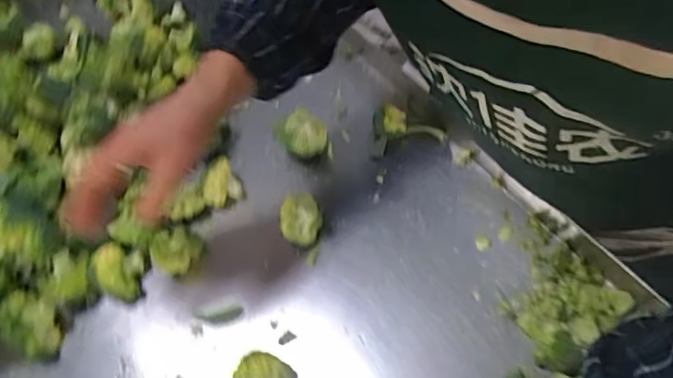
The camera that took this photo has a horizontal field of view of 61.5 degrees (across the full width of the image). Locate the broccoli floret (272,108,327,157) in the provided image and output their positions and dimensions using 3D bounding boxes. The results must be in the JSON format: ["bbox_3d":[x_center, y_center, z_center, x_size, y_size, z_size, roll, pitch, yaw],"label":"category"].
[{"bbox_3d":[-0.036,-0.056,0.615,0.051,0.043,0.056,-6,55,8],"label":"broccoli floret"}]

